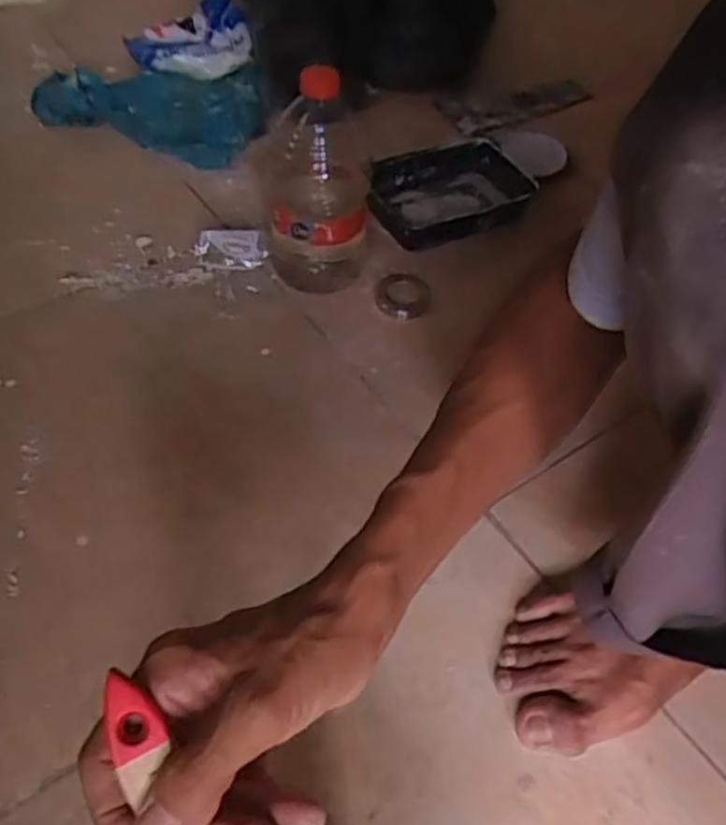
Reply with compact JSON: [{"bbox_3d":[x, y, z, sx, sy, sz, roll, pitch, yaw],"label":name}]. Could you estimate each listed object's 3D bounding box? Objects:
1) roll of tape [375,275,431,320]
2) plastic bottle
[{"bbox_3d":[0.039,-0.115,0.719,0.054,0.010,0.060,3,51,-1],"label":"roll of tape"},{"bbox_3d":[-0.041,-0.208,0.672,0.092,0.188,0.084,1,51,-2],"label":"plastic bottle"}]

